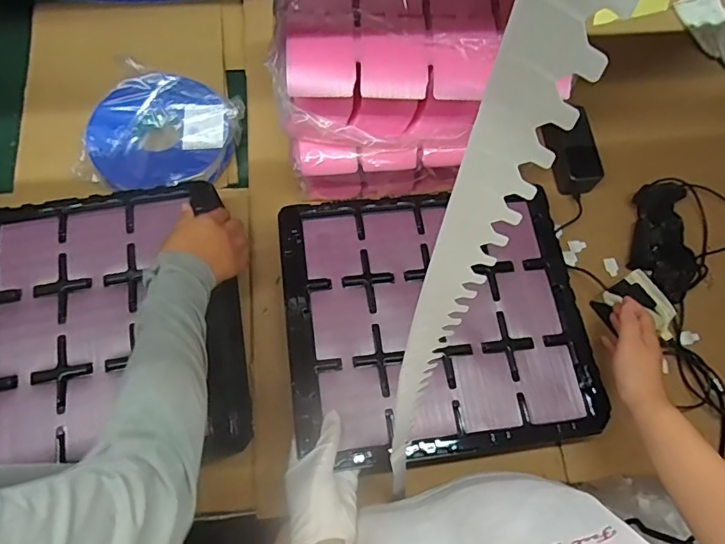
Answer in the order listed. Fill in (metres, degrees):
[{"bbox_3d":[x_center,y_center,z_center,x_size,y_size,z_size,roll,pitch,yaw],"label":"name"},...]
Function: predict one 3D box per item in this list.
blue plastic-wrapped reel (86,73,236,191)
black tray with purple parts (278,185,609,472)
[{"bbox_3d":[-0.301,-0.211,0.763,0.200,0.042,0.193,1,70,-2],"label":"blue plastic-wrapped reel"},{"bbox_3d":[0.094,0.051,0.625,0.373,0.030,0.336,-7,71,-5],"label":"black tray with purple parts"}]

